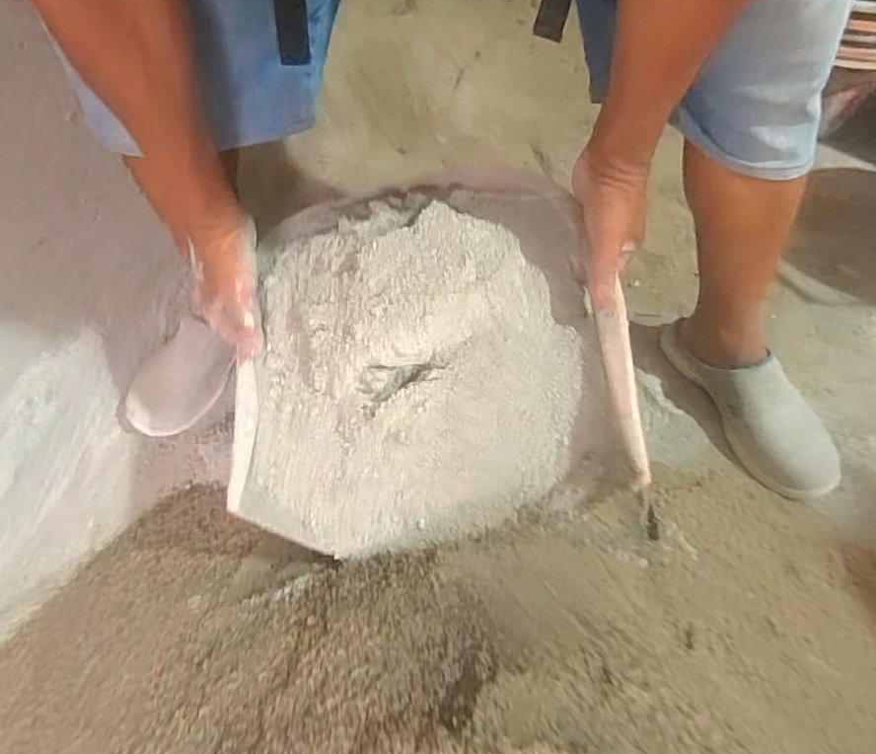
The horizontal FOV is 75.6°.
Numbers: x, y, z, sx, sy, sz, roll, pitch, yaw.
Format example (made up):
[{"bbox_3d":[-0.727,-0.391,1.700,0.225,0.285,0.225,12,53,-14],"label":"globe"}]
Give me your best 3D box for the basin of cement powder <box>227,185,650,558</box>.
[{"bbox_3d":[-0.016,-0.048,0.518,0.308,0.128,0.376,-6,53,-3],"label":"basin of cement powder"}]

